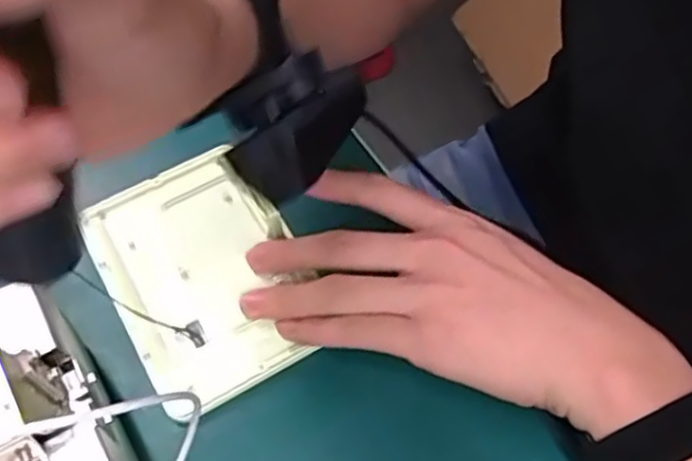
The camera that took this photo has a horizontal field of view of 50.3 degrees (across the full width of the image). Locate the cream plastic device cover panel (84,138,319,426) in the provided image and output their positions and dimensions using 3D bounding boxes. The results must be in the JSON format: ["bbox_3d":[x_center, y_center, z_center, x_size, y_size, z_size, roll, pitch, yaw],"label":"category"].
[{"bbox_3d":[-0.075,0.023,0.387,0.093,0.021,0.125,-27,63,-17],"label":"cream plastic device cover panel"}]

